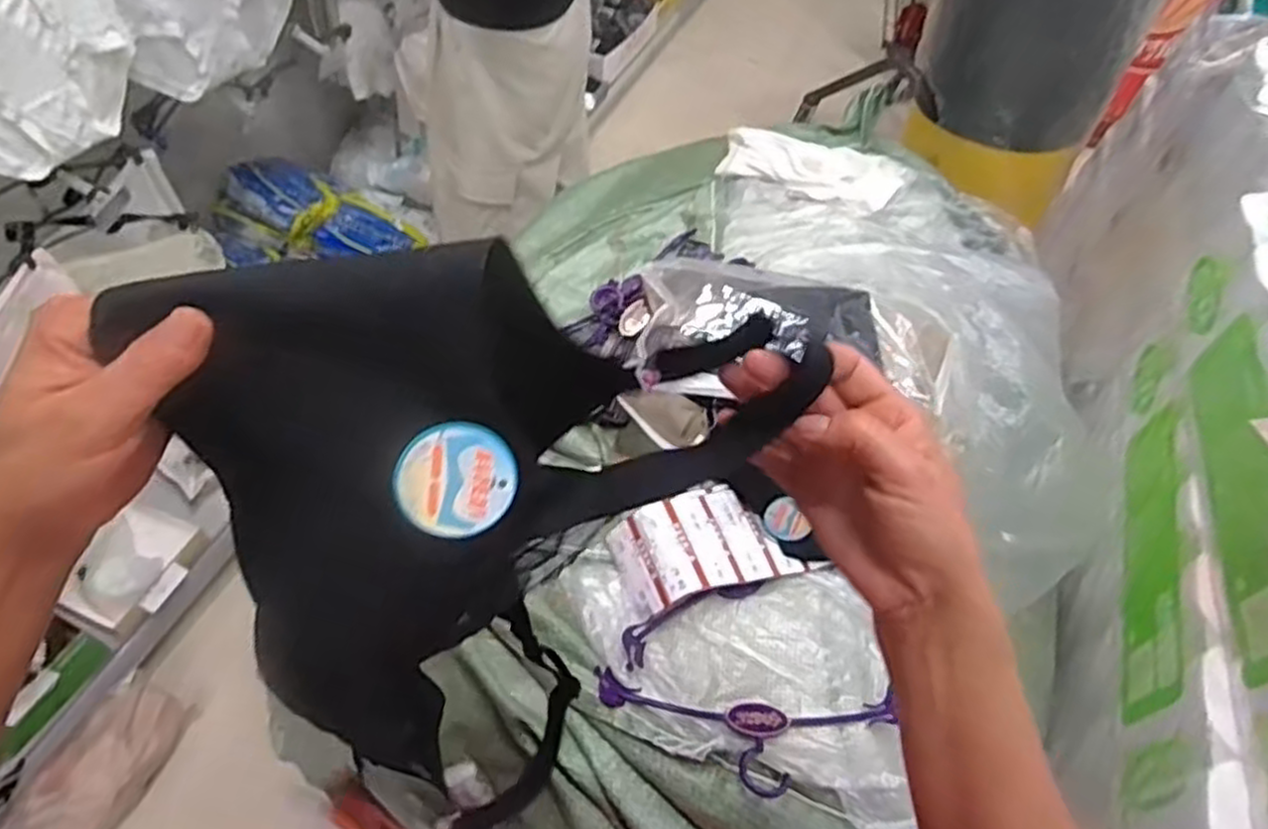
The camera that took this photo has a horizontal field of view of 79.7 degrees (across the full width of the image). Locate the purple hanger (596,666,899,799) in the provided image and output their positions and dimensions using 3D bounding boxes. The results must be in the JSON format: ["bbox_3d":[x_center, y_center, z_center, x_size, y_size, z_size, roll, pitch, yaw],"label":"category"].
[{"bbox_3d":[0.092,0.251,0.595,0.243,0.025,0.087,5,53,-1],"label":"purple hanger"}]

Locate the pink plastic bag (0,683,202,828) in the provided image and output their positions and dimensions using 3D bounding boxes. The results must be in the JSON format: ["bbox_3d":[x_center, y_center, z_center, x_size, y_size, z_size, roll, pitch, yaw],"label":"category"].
[{"bbox_3d":[-0.963,0.650,1.359,0.157,0.057,0.337,22,55,11],"label":"pink plastic bag"}]

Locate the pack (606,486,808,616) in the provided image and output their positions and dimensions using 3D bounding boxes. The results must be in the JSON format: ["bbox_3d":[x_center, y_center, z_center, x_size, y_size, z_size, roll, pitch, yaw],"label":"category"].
[{"bbox_3d":[0.061,0.118,0.689,0.150,0.034,0.107,-20,58,-18],"label":"pack"}]

